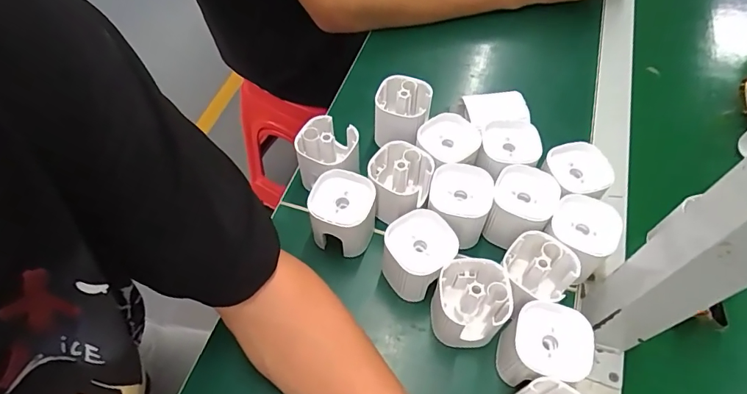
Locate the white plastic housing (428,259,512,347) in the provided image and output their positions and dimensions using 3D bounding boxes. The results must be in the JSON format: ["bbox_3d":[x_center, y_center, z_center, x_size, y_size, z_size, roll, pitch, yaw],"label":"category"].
[{"bbox_3d":[0.077,0.090,0.373,0.057,0.068,0.058,11,57,7],"label":"white plastic housing"}]

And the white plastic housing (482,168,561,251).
[{"bbox_3d":[0.134,0.011,0.417,0.052,0.059,0.055,25,60,15],"label":"white plastic housing"}]

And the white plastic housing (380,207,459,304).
[{"bbox_3d":[0.040,0.051,0.394,0.054,0.060,0.055,-38,65,-23],"label":"white plastic housing"}]

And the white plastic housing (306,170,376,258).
[{"bbox_3d":[-0.027,0.019,0.417,0.057,0.062,0.058,9,57,5],"label":"white plastic housing"}]

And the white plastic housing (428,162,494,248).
[{"bbox_3d":[0.077,0.011,0.416,0.057,0.051,0.064,9,57,5],"label":"white plastic housing"}]

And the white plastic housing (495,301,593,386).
[{"bbox_3d":[0.130,0.119,0.352,0.054,0.067,0.053,11,57,7],"label":"white plastic housing"}]

